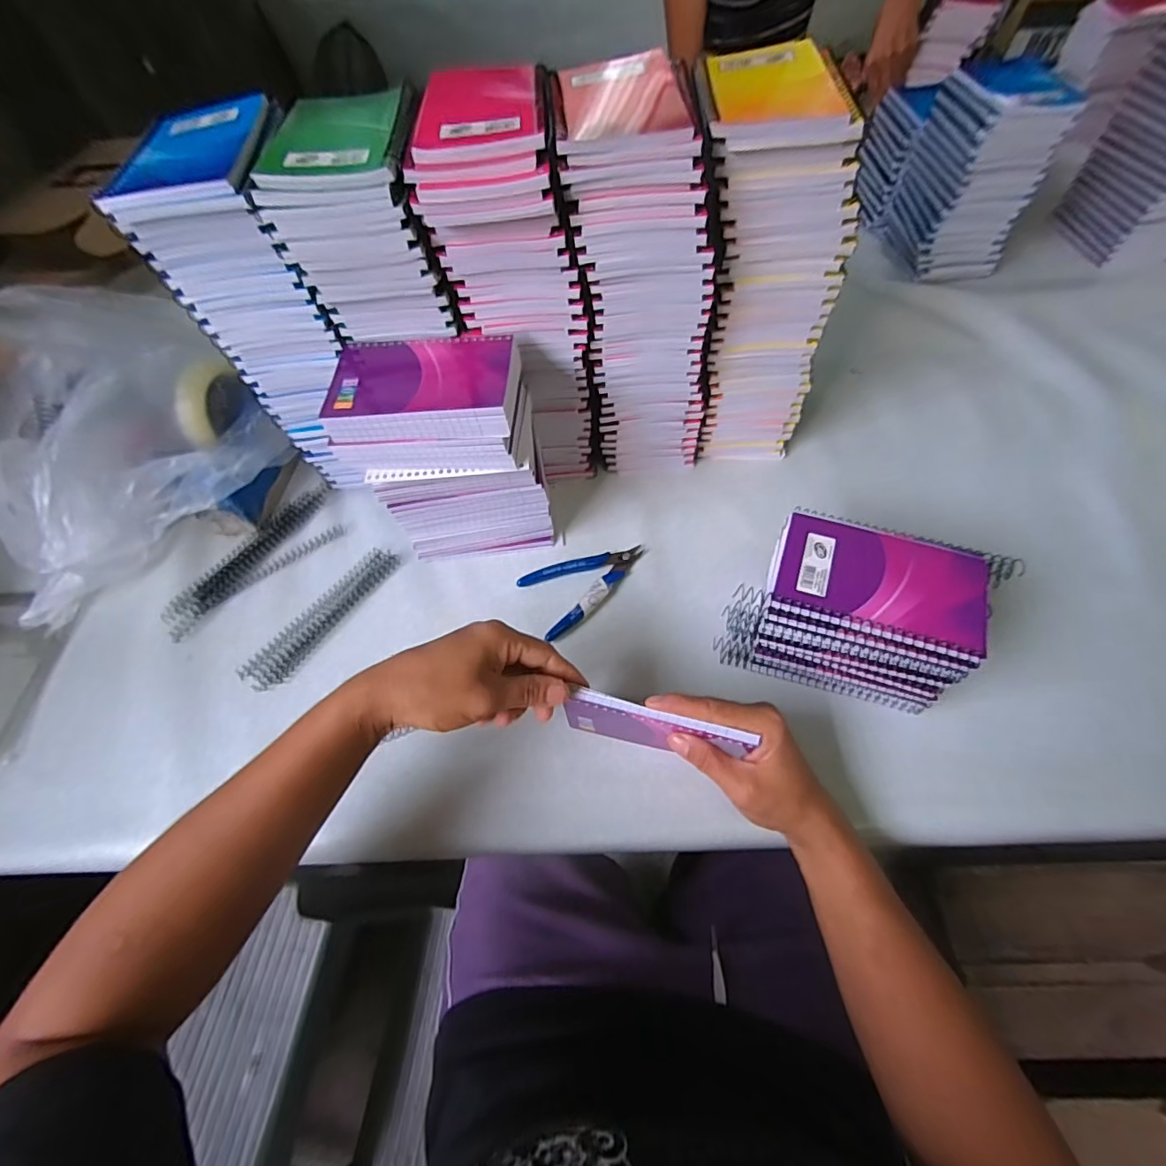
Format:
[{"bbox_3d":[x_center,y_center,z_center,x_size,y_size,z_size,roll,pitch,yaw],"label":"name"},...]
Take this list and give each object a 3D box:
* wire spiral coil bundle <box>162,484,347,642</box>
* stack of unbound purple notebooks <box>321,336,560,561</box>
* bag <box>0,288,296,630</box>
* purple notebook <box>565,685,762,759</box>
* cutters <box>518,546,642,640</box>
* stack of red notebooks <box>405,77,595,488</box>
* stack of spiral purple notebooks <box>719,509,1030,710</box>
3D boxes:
[{"bbox_3d":[-0.326,-0.030,0.503,0.182,0.011,0.068,-40,65,-18],"label":"wire spiral coil bundle"},{"bbox_3d":[-0.109,-0.110,0.443,0.147,0.181,0.101,-4,60,2],"label":"stack of unbound purple notebooks"},{"bbox_3d":[-0.463,-0.149,0.483,0.272,0.187,0.265,-34,64,-12],"label":"bag"},{"bbox_3d":[0.048,0.103,0.356,0.125,0.065,0.013,14,62,12],"label":"purple notebook"},{"bbox_3d":[0.005,-0.003,0.470,0.116,0.011,0.069,-28,62,-12],"label":"cutters"},{"bbox_3d":[-0.052,-0.229,0.444,0.104,0.289,0.136,-9,60,-1],"label":"stack of red notebooks"},{"bbox_3d":[0.208,0.023,0.390,0.181,0.102,0.099,15,62,12],"label":"stack of spiral purple notebooks"}]

